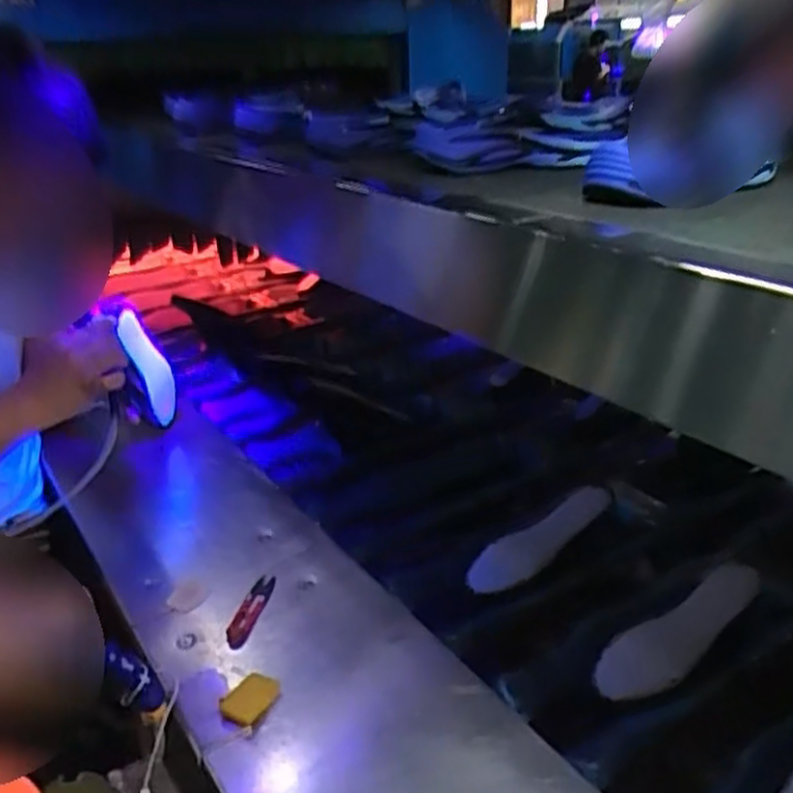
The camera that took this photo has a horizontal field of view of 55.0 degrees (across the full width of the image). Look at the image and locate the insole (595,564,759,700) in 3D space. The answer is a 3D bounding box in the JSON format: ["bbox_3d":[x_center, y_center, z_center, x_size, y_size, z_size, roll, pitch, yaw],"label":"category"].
[{"bbox_3d":[0.282,0.231,0.750,0.195,0.024,0.054,-32,33,-13],"label":"insole"}]

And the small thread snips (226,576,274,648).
[{"bbox_3d":[-0.152,0.222,0.788,0.024,0.010,0.103,7,25,11],"label":"small thread snips"}]

